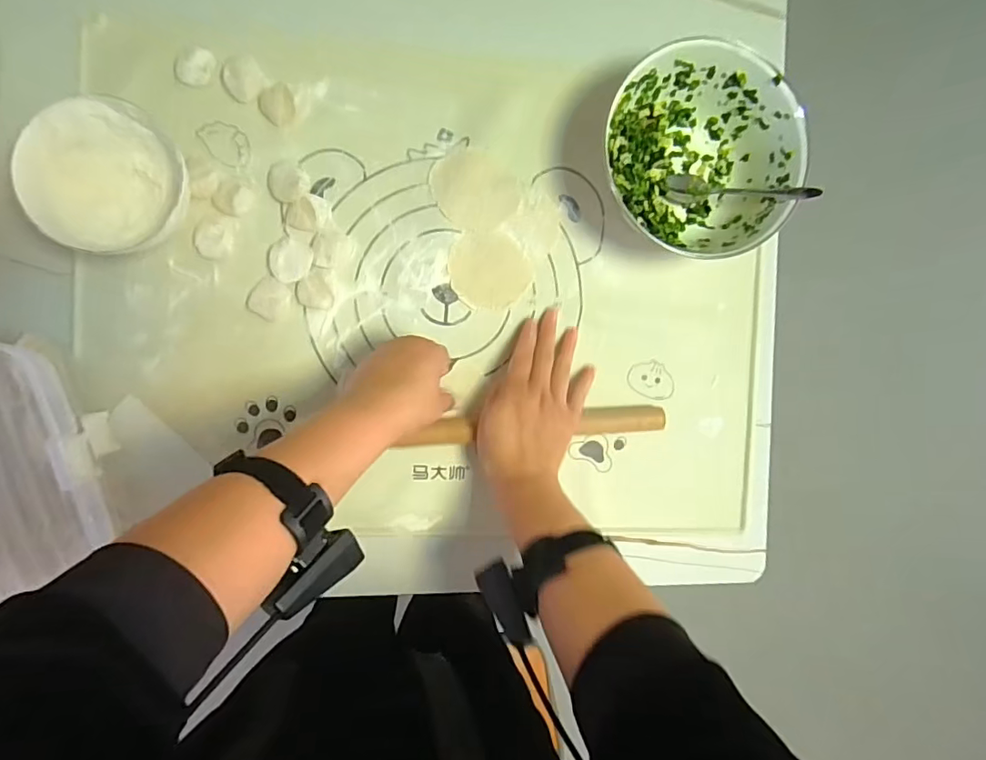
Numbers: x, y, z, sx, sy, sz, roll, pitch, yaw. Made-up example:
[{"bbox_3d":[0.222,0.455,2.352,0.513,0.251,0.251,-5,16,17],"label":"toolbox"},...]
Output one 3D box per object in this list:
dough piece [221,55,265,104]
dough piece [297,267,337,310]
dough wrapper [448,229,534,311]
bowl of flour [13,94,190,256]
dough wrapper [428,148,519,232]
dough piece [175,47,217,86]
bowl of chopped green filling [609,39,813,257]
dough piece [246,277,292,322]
[{"bbox_3d":[-0.240,-0.289,0.509,0.034,0.007,0.038,40,86,-7],"label":"dough piece"},{"bbox_3d":[-0.174,-0.090,0.525,0.036,0.008,0.040,7,91,-8],"label":"dough piece"},{"bbox_3d":[-0.002,-0.113,0.548,0.083,0.004,0.078,-4,93,-8],"label":"dough wrapper"},{"bbox_3d":[-0.337,-0.175,0.471,0.120,0.054,0.124,0,92,-8],"label":"bowl of flour"},{"bbox_3d":[-0.017,-0.194,0.544,0.086,0.005,0.080,-6,93,-8],"label":"dough wrapper"},{"bbox_3d":[-0.279,-0.293,0.498,0.038,0.004,0.028,-35,96,-5],"label":"dough piece"},{"bbox_3d":[0.204,-0.225,0.534,0.190,0.084,0.170,35,87,-8],"label":"bowl of chopped green filling"},{"bbox_3d":[-0.218,-0.080,0.520,0.035,0.005,0.040,36,87,-8],"label":"dough piece"}]

